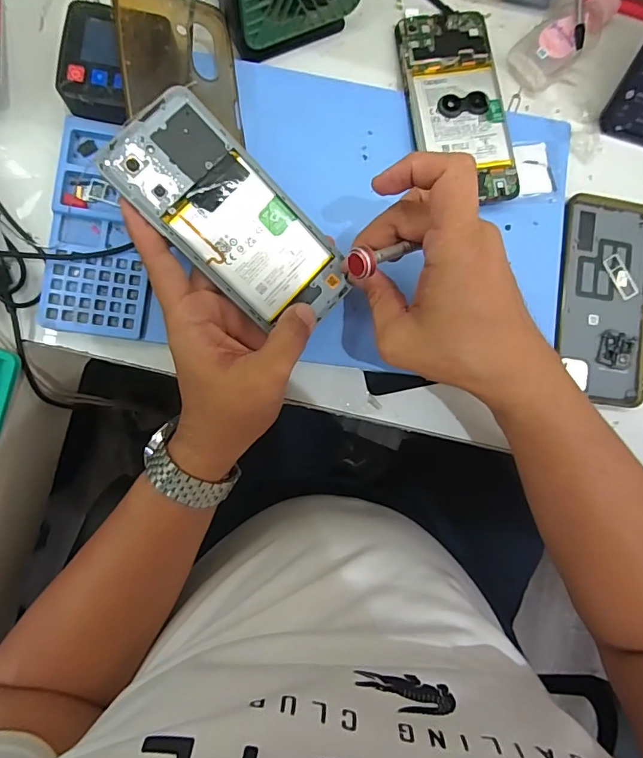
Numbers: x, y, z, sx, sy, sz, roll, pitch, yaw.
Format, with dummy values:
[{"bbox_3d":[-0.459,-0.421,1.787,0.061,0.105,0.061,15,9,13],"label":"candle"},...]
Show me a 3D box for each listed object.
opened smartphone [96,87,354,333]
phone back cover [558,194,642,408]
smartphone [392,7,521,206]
[{"bbox_3d":[-0.054,-0.101,0.293,0.162,0.005,0.076,40,84,-14],"label":"opened smartphone"},{"bbox_3d":[0.231,-0.065,0.370,0.081,0.007,0.167,7,87,-6],"label":"phone back cover"},{"bbox_3d":[0.105,-0.214,0.353,0.072,0.008,0.161,-7,80,-2],"label":"smartphone"}]

